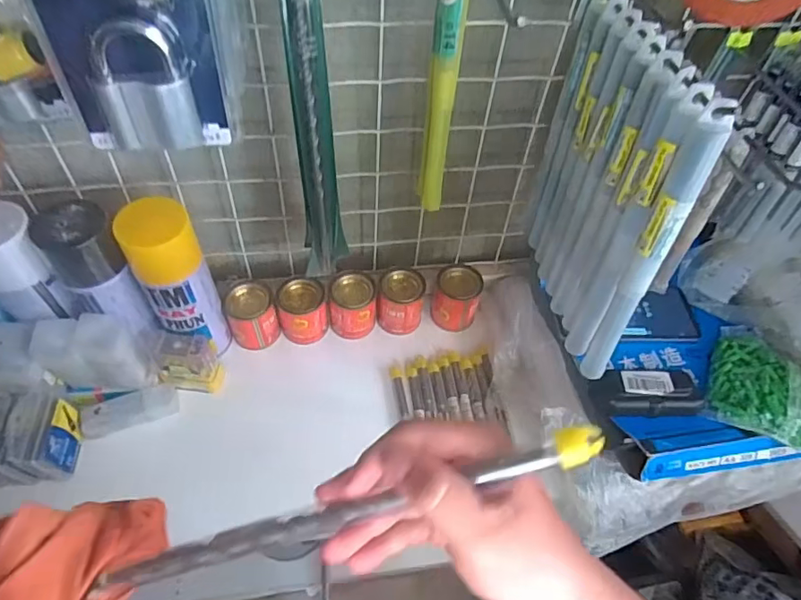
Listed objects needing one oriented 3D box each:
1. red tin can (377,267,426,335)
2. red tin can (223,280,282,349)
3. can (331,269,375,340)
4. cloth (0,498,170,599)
[{"bbox_3d":[0.001,0.003,0.637,0.051,0.068,0.050,1,50,-2],"label":"red tin can"},{"bbox_3d":[-0.172,0.019,0.609,0.052,0.064,0.050,1,50,-2],"label":"red tin can"},{"bbox_3d":[-0.057,0.009,0.628,0.052,0.072,0.049,1,50,-2],"label":"can"},{"bbox_3d":[-0.183,0.171,0.306,0.073,0.077,0.097,-10,51,-11],"label":"cloth"}]

